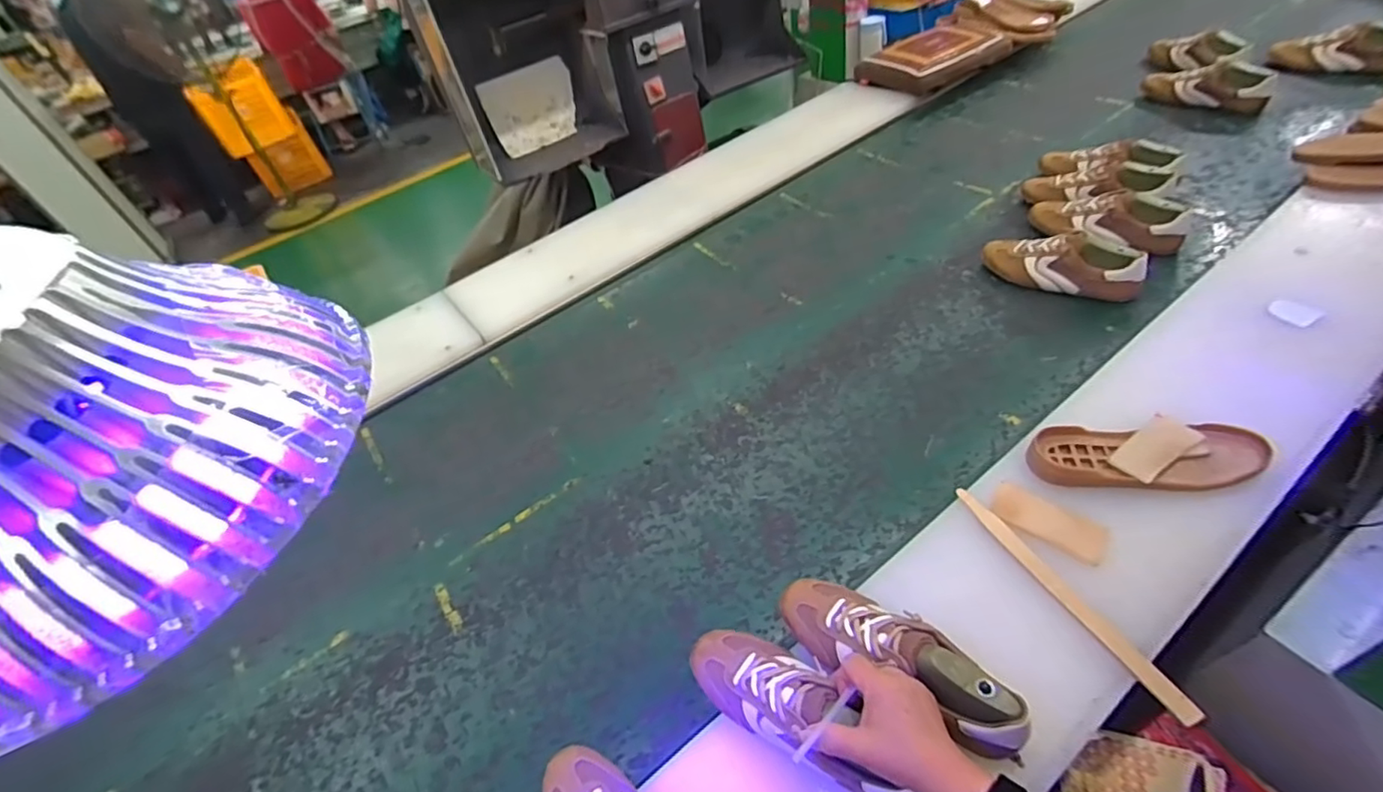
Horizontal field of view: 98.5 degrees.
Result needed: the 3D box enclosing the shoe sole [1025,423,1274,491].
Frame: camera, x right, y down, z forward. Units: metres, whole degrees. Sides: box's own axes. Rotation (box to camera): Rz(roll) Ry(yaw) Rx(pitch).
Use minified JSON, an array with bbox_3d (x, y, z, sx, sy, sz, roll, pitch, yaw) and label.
[{"bbox_3d":[0.562,0.076,0.738,0.266,0.042,0.106,-1,40,4],"label":"shoe sole"}]

